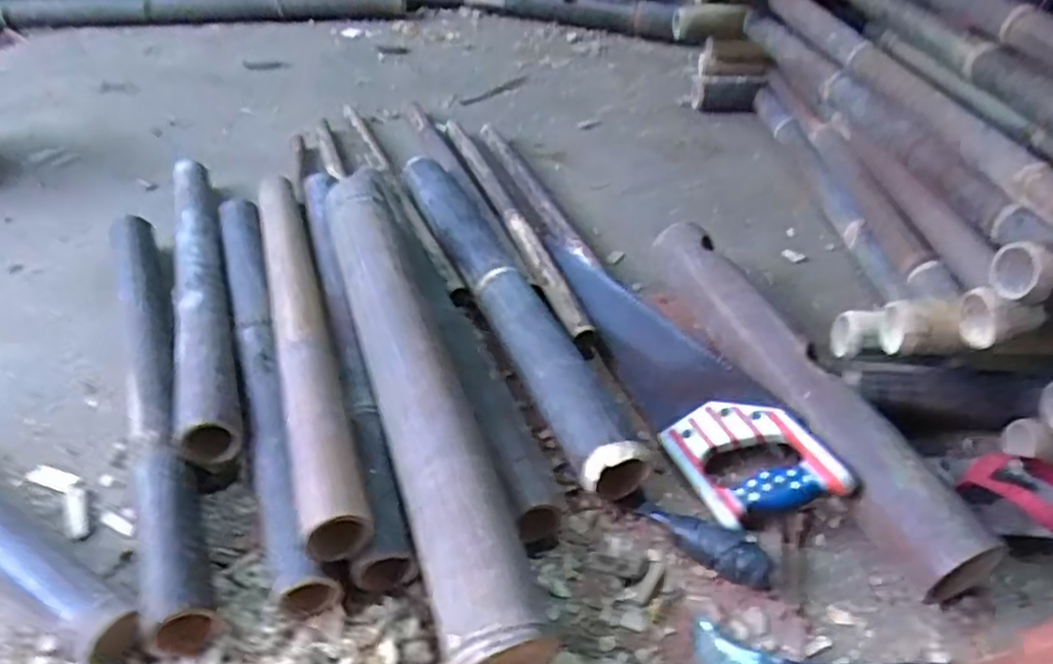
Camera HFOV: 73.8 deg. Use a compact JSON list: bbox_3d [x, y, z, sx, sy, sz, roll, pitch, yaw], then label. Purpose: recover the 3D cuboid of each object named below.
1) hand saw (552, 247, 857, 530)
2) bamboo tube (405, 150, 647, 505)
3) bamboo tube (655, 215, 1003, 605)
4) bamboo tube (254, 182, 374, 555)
[{"bbox_3d":[0.132,0.031,0.775,0.112,0.026,0.474,-38,44,-4],"label":"hand saw"},{"bbox_3d":[-0.041,-0.071,0.853,0.057,0.048,0.675,-14,43,-17],"label":"bamboo tube"},{"bbox_3d":[0.269,0.043,0.743,0.075,0.078,0.501,-11,42,-13],"label":"bamboo tube"},{"bbox_3d":[-0.253,-0.035,0.776,0.055,0.052,0.647,-13,42,-16],"label":"bamboo tube"}]

